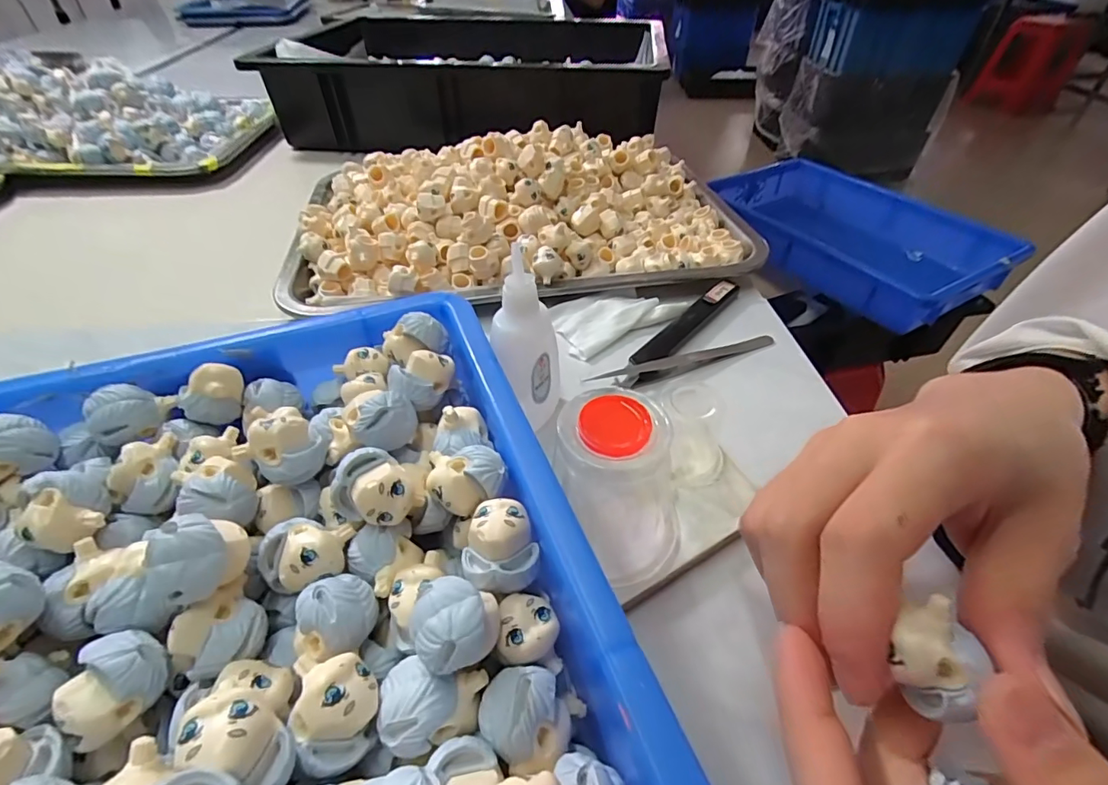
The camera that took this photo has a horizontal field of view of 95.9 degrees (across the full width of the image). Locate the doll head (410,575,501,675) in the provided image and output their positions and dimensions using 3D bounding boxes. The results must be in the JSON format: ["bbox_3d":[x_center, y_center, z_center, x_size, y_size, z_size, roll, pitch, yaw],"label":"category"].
[{"bbox_3d":[-0.027,0.065,0.139,0.023,0.017,0.024,0,44,0],"label":"doll head"}]

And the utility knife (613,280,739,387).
[{"bbox_3d":[0.081,-0.042,0.317,0.018,0.006,0.130,30,51,27],"label":"utility knife"}]

